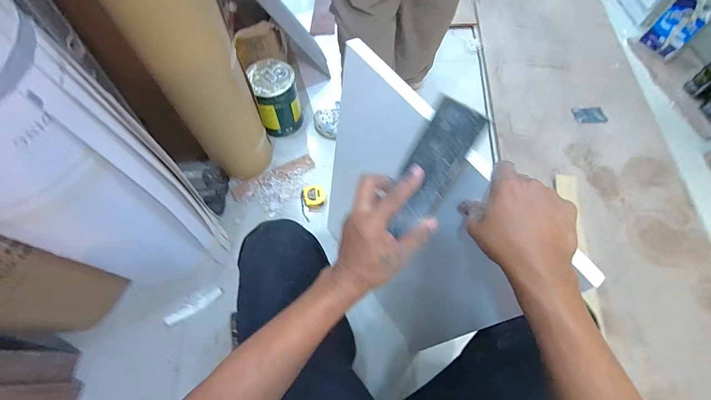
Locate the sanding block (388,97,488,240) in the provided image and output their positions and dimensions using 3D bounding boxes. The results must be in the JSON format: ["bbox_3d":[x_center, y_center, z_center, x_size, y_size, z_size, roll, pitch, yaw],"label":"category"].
[{"bbox_3d":[0.084,-0.032,0.362,0.060,0.160,0.008,37,23,27],"label":"sanding block"}]

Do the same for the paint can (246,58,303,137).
[{"bbox_3d":[-0.268,-0.345,1.083,0.147,0.200,0.169,-19,65,-11],"label":"paint can"}]

